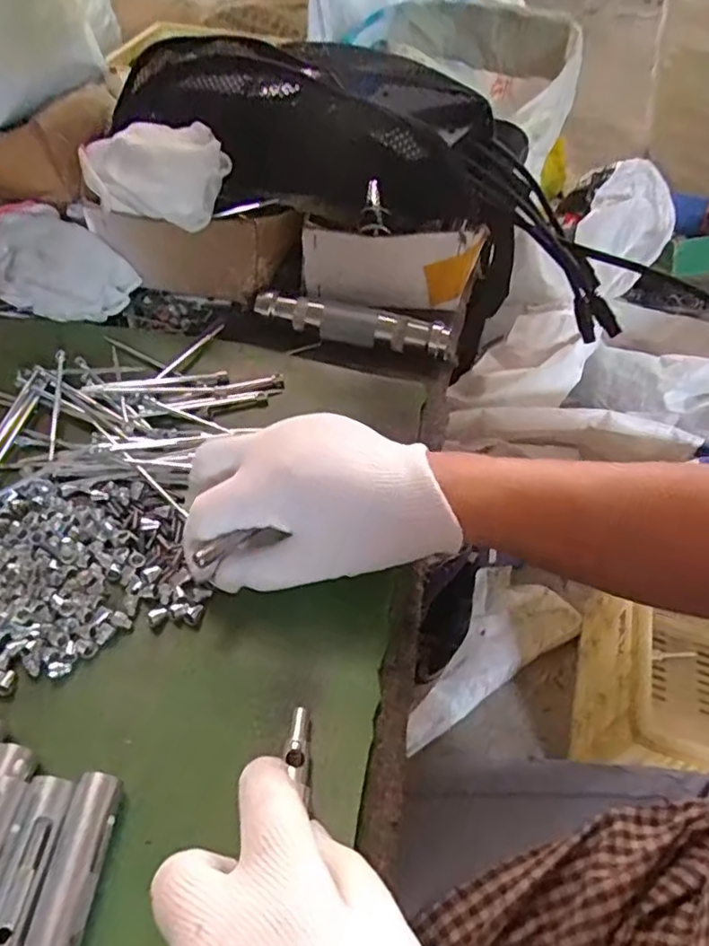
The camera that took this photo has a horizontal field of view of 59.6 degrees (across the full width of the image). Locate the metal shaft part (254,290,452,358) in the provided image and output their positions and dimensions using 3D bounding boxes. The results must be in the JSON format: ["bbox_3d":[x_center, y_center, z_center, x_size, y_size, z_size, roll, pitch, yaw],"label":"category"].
[{"bbox_3d":[-0.003,-0.107,0.442,0.140,0.020,0.022,15,50,9],"label":"metal shaft part"}]

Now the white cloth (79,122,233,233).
[{"bbox_3d":[-0.140,-0.204,0.426,0.103,0.052,0.062,16,50,9],"label":"white cloth"}]

